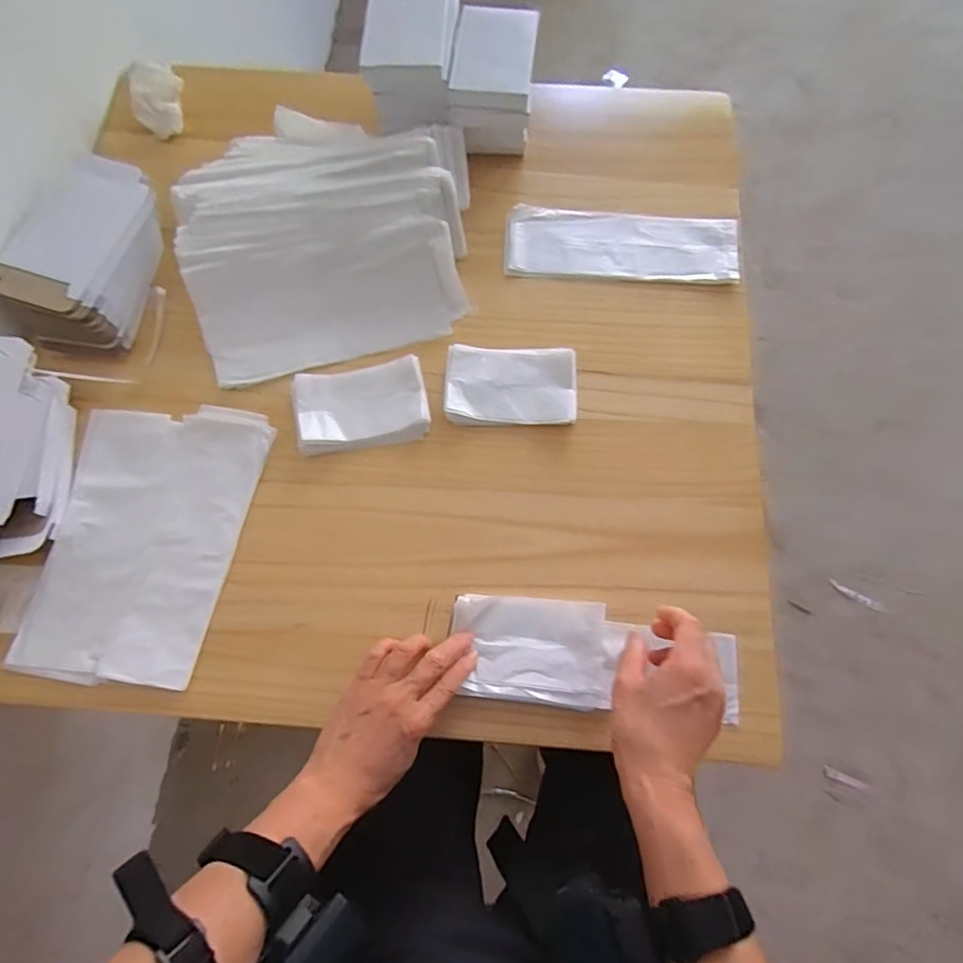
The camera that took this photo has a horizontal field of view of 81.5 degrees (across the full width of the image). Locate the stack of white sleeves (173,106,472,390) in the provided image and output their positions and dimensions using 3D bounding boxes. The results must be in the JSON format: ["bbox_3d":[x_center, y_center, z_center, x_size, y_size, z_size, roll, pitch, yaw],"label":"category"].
[{"bbox_3d":[-0.163,-0.281,0.598,0.308,0.073,0.292,-15,72,-3],"label":"stack of white sleeves"}]

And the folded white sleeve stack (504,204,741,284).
[{"bbox_3d":[0.156,-0.266,0.627,0.250,0.014,0.091,4,72,3],"label":"folded white sleeve stack"}]

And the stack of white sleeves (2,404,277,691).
[{"bbox_3d":[-0.314,0.050,0.526,0.172,0.012,0.260,7,72,4],"label":"stack of white sleeves"}]

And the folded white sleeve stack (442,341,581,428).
[{"bbox_3d":[0.030,-0.099,0.569,0.131,0.009,0.080,2,72,2],"label":"folded white sleeve stack"}]

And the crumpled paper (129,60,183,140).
[{"bbox_3d":[-0.386,-0.454,0.672,0.059,0.050,0.069,-14,72,-3],"label":"crumpled paper"}]

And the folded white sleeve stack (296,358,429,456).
[{"bbox_3d":[-0.120,-0.075,0.562,0.128,0.017,0.081,-11,72,-2],"label":"folded white sleeve stack"}]

